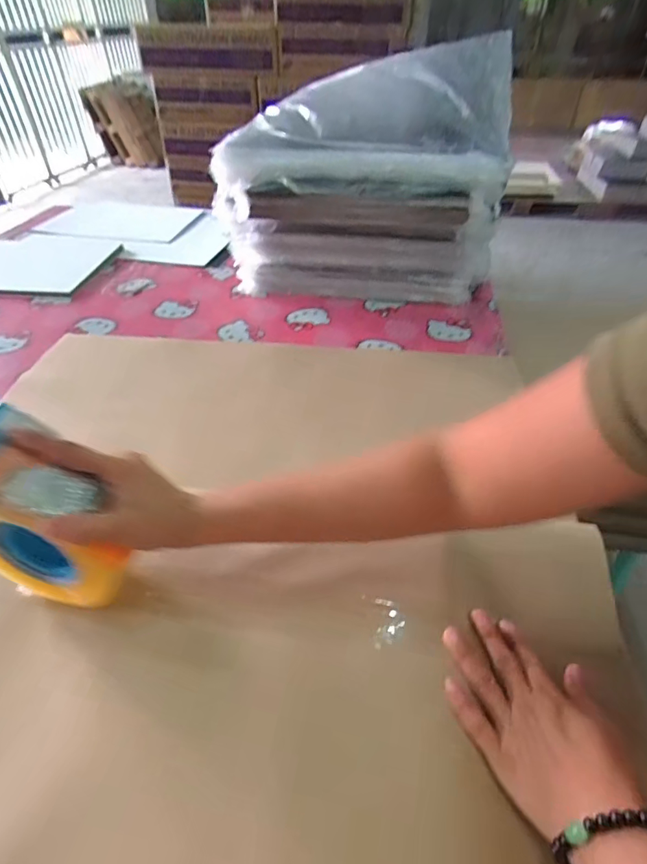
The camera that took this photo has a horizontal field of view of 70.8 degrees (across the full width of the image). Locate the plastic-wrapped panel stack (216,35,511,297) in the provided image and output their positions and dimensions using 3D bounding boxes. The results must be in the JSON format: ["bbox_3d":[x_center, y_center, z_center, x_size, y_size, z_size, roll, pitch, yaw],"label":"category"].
[{"bbox_3d":[0.070,-0.488,0.893,0.518,0.350,0.328,7,43,8],"label":"plastic-wrapped panel stack"}]

